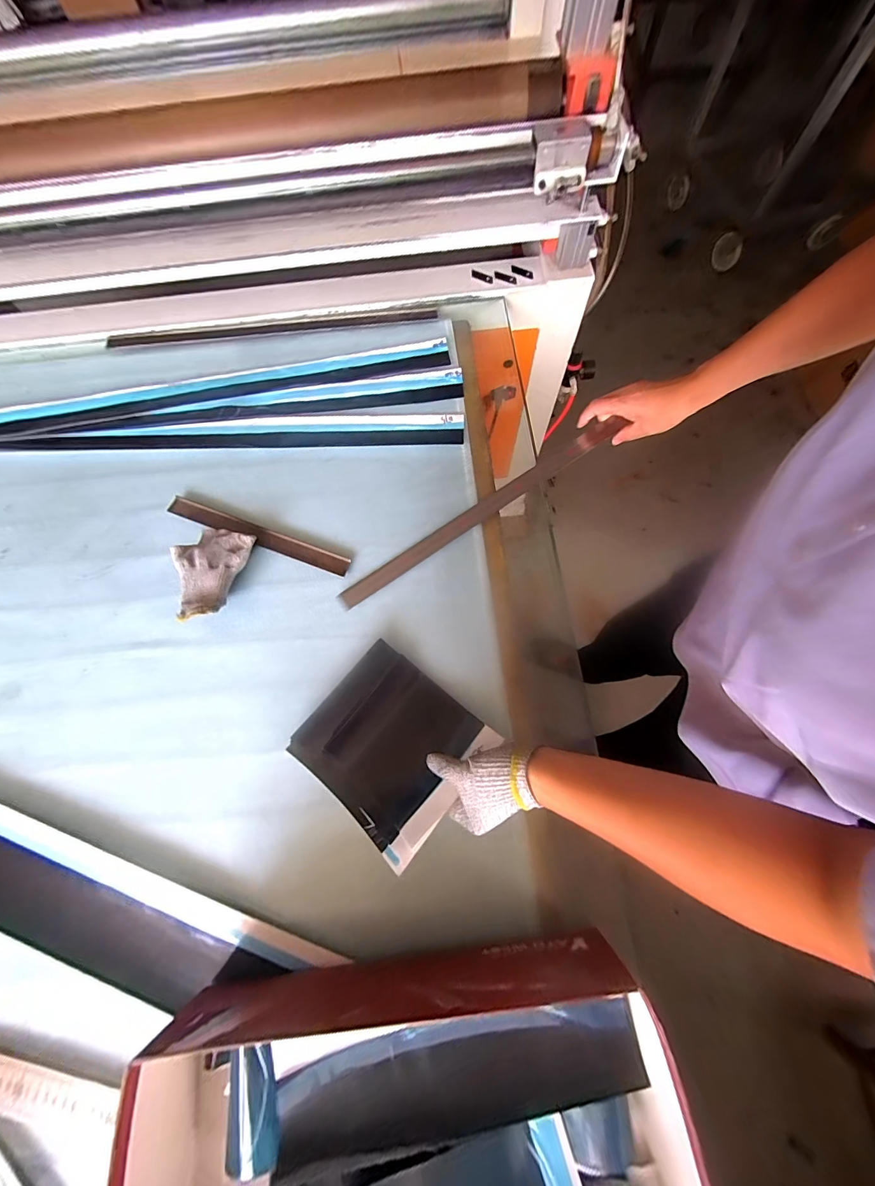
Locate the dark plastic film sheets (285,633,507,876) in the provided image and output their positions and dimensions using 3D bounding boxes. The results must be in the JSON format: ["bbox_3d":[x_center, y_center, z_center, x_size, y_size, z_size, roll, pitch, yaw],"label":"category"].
[{"bbox_3d":[-0.055,0.168,0.438,0.178,0.049,0.166,37,78,13],"label":"dark plastic film sheets"}]

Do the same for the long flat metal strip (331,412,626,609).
[{"bbox_3d":[0.043,-0.103,0.544,0.409,0.008,0.027,-34,74,-7],"label":"long flat metal strip"}]

